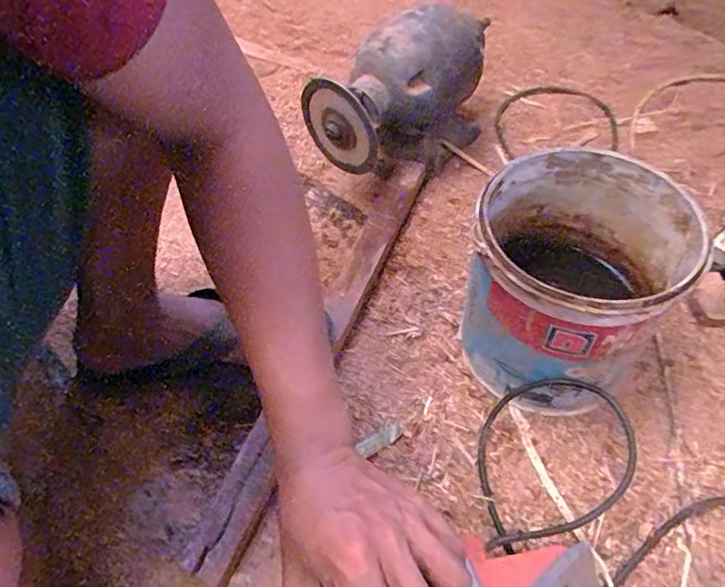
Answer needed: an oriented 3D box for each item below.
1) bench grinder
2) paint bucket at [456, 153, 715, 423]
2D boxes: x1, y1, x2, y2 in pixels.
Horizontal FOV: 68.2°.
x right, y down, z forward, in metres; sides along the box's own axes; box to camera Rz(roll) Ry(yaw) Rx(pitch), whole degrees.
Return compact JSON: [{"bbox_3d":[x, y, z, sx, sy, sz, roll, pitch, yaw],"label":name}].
[{"bbox_3d":[0.053,-0.252,0.702,0.117,0.165,0.261,33,62,23],"label":"bench grinder"},{"bbox_3d":[0.184,-0.010,0.509,0.162,0.186,0.181,23,59,18],"label":"paint bucket"}]

